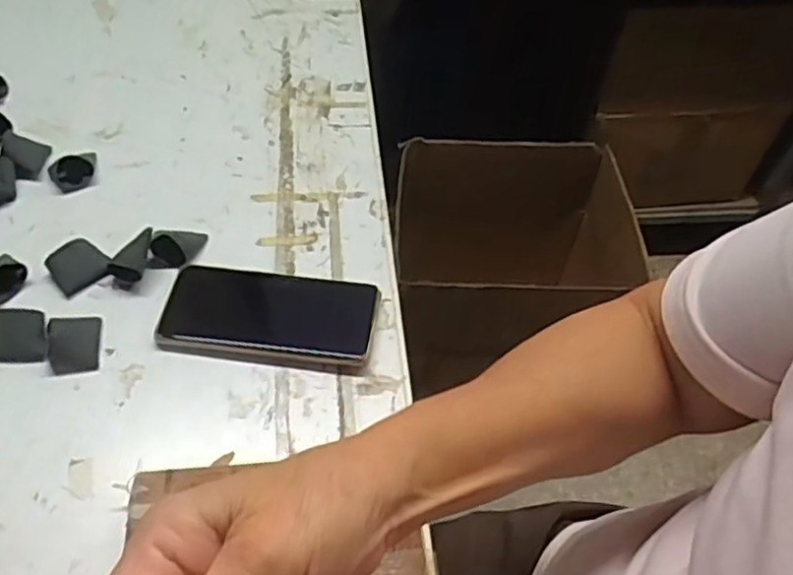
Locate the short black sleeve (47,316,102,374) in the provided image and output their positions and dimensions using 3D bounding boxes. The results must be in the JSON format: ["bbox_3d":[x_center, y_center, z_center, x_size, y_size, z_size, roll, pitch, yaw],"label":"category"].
[{"bbox_3d":[-0.236,0.040,0.490,0.032,0.020,0.045,-6,53,-9],"label":"short black sleeve"}]

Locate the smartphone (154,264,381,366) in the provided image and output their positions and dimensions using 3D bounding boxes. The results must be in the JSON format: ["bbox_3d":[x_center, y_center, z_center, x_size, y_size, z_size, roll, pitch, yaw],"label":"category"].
[{"bbox_3d":[-0.095,0.018,0.513,0.155,0.019,0.077,8,52,2],"label":"smartphone"}]

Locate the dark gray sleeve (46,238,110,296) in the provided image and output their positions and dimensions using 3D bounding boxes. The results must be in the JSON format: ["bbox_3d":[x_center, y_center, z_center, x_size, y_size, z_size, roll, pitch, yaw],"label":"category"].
[{"bbox_3d":[-0.253,-0.019,0.534,0.043,0.013,0.041,-34,61,-27],"label":"dark gray sleeve"}]

